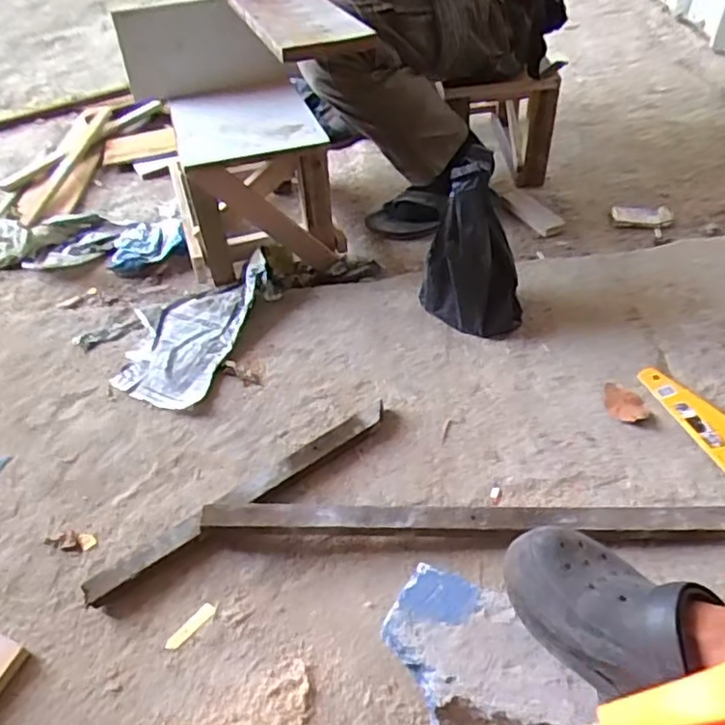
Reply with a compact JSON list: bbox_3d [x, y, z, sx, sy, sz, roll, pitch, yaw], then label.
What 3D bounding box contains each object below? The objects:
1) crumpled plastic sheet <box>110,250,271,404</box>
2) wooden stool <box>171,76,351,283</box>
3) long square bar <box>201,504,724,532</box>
[{"bbox_3d":[-0.269,-0.063,0.973,0.169,0.066,0.291,10,47,15],"label":"crumpled plastic sheet"},{"bbox_3d":[-0.197,-0.315,1.096,0.251,0.244,0.276,-16,46,-11],"label":"wooden stool"},{"bbox_3d":[0.115,0.180,0.719,0.584,0.044,0.029,-2,45,3],"label":"long square bar"}]

